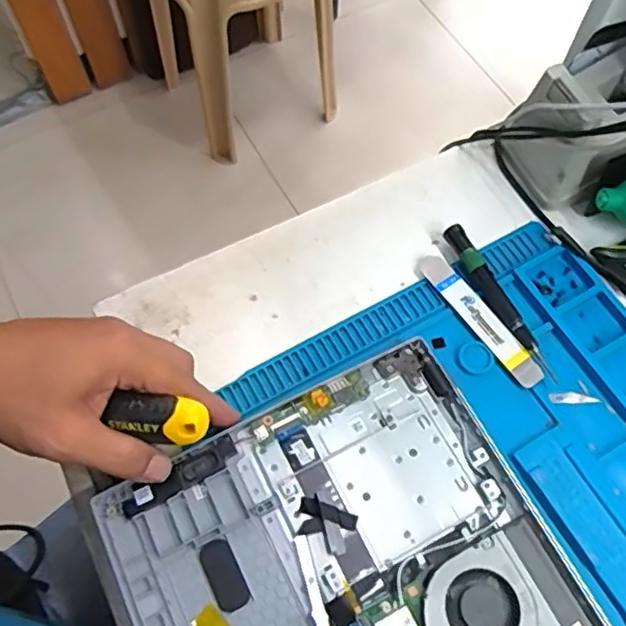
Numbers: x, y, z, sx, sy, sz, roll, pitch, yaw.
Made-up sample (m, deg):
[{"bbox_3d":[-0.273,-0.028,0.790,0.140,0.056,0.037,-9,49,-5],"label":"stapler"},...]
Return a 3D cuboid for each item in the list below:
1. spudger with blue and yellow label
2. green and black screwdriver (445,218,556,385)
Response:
[{"bbox_3d":[0.118,0.003,0.450,0.019,0.005,0.116,-31,69,-14],"label":"spudger with blue and yellow label"},{"bbox_3d":[0.132,-0.009,0.451,0.014,0.013,0.129,-25,67,-12],"label":"green and black screwdriver"}]

